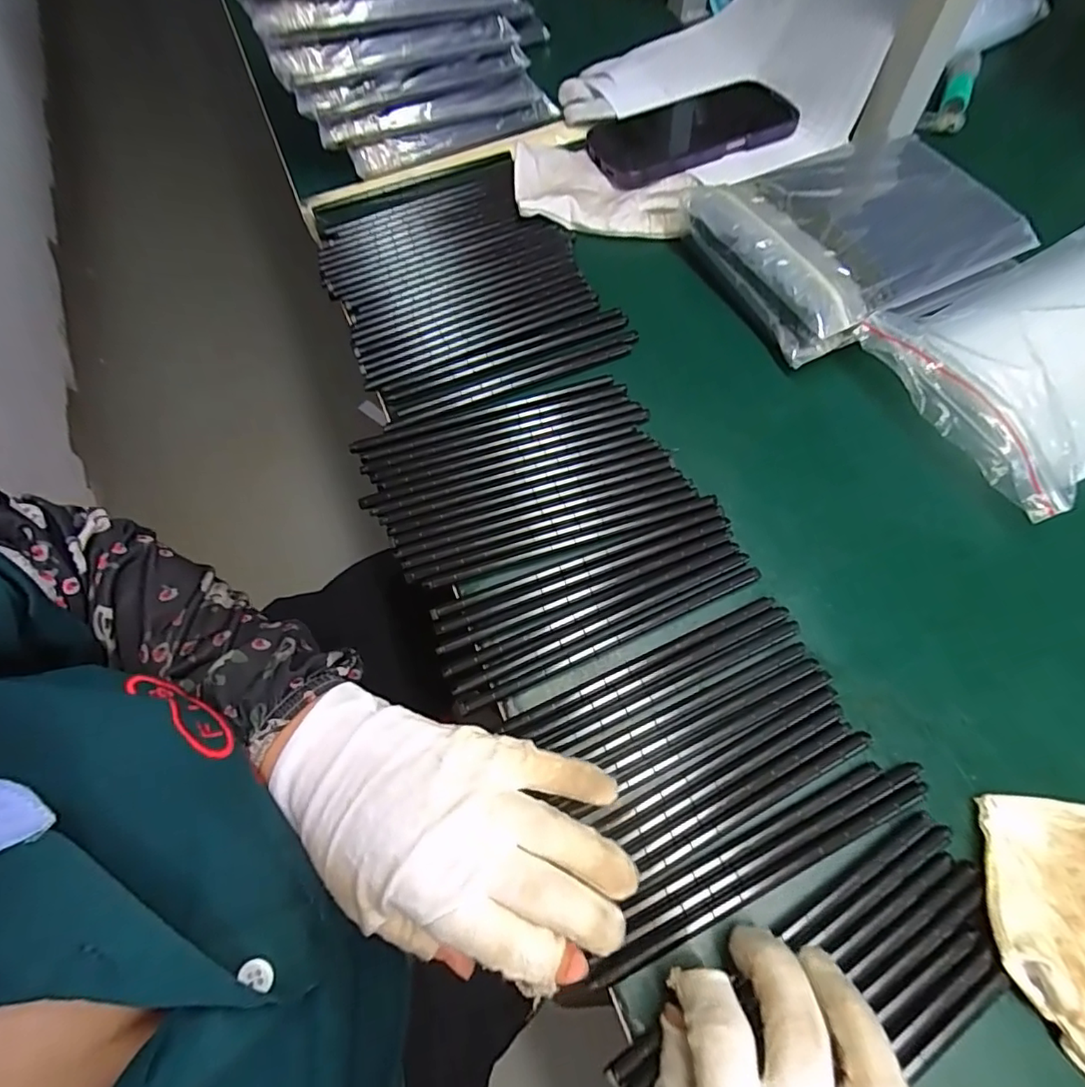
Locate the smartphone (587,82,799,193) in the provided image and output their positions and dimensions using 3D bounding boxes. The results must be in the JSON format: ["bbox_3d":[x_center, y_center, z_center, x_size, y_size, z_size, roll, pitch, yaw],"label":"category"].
[{"bbox_3d":[0.120,-0.344,0.462,0.166,0.012,0.086,-23,66,-9],"label":"smartphone"}]

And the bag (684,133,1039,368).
[{"bbox_3d":[0.216,-0.213,0.384,0.184,0.040,0.151,-26,66,-10],"label":"bag"}]

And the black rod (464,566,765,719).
[{"bbox_3d":[0.038,0.049,0.290,0.171,0.005,0.009,-23,66,-9],"label":"black rod"}]

